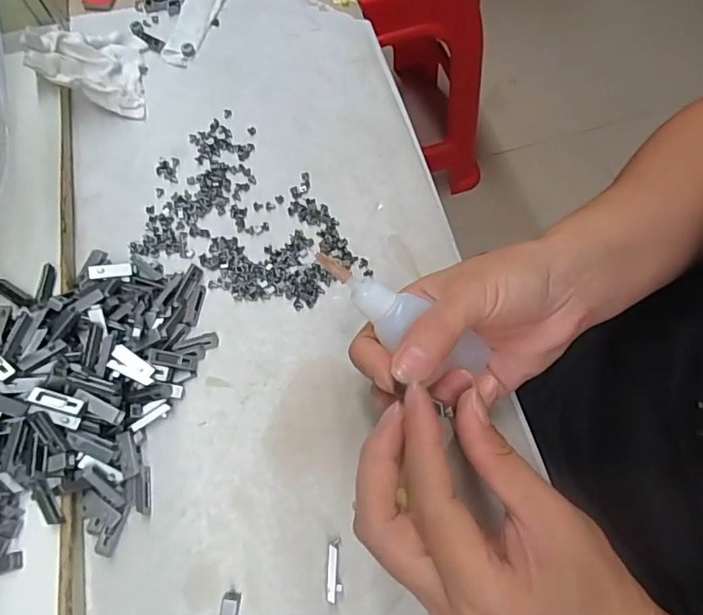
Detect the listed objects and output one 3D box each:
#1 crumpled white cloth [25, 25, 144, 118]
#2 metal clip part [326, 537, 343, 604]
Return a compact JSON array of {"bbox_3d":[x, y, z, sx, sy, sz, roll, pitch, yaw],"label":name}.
[{"bbox_3d":[-0.177,-0.173,0.357,0.064,0.039,0.069,0,67,3],"label":"crumpled white cloth"},{"bbox_3d":[-0.008,0.123,0.243,0.007,0.008,0.026,-1,66,-1],"label":"metal clip part"}]

